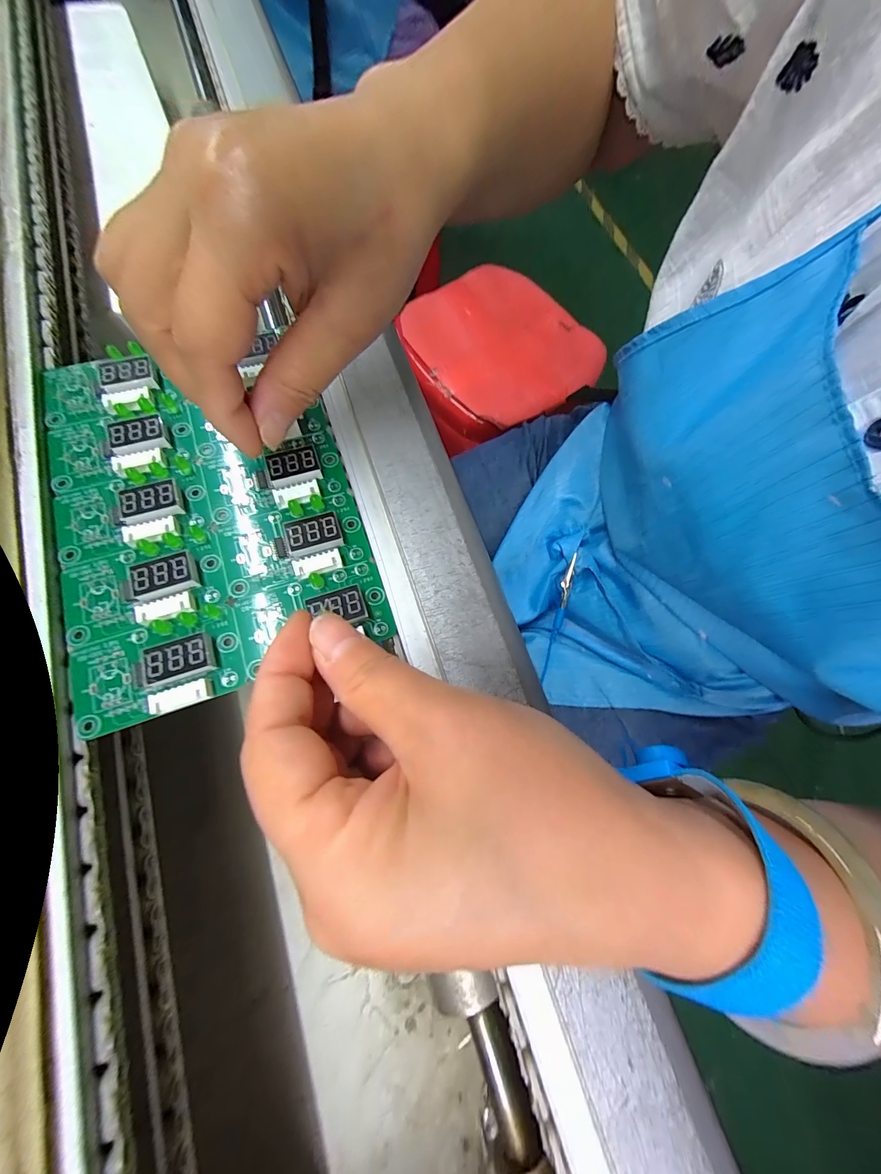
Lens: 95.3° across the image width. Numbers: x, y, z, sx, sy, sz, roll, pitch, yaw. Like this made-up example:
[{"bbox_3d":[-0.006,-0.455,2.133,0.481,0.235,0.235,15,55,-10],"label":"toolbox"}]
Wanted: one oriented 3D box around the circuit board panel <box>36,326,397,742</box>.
[{"bbox_3d":[-0.108,-0.040,0.182,0.126,0.017,0.173,-19,75,-5],"label":"circuit board panel"}]

